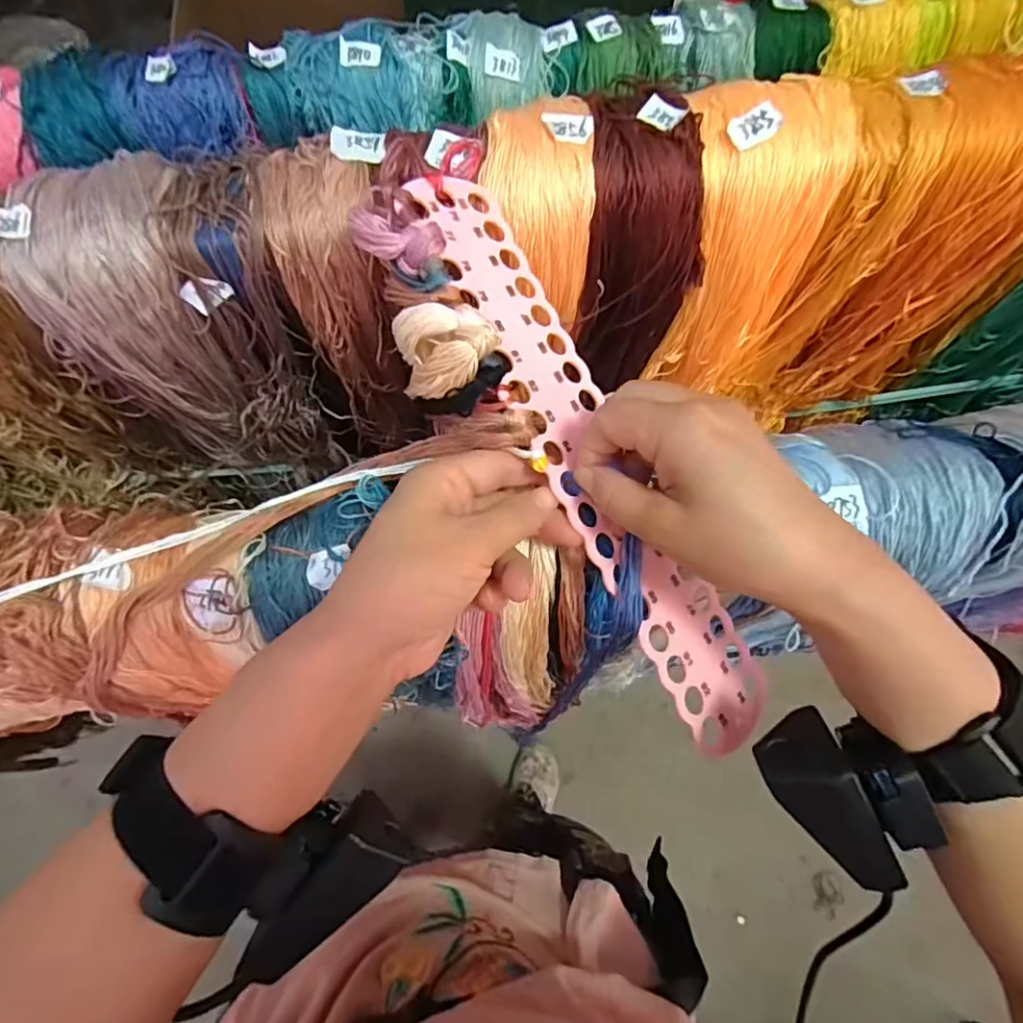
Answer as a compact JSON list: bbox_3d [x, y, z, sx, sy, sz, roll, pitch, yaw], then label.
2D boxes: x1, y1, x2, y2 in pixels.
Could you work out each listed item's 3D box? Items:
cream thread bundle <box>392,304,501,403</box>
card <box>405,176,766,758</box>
[{"bbox_3d":[-0.028,-0.069,0.250,0.043,0.029,0.031,-8,72,-1],"label":"cream thread bundle"},{"bbox_3d":[0.037,-0.025,0.266,0.057,0.009,0.285,-29,89,-31],"label":"card"}]

